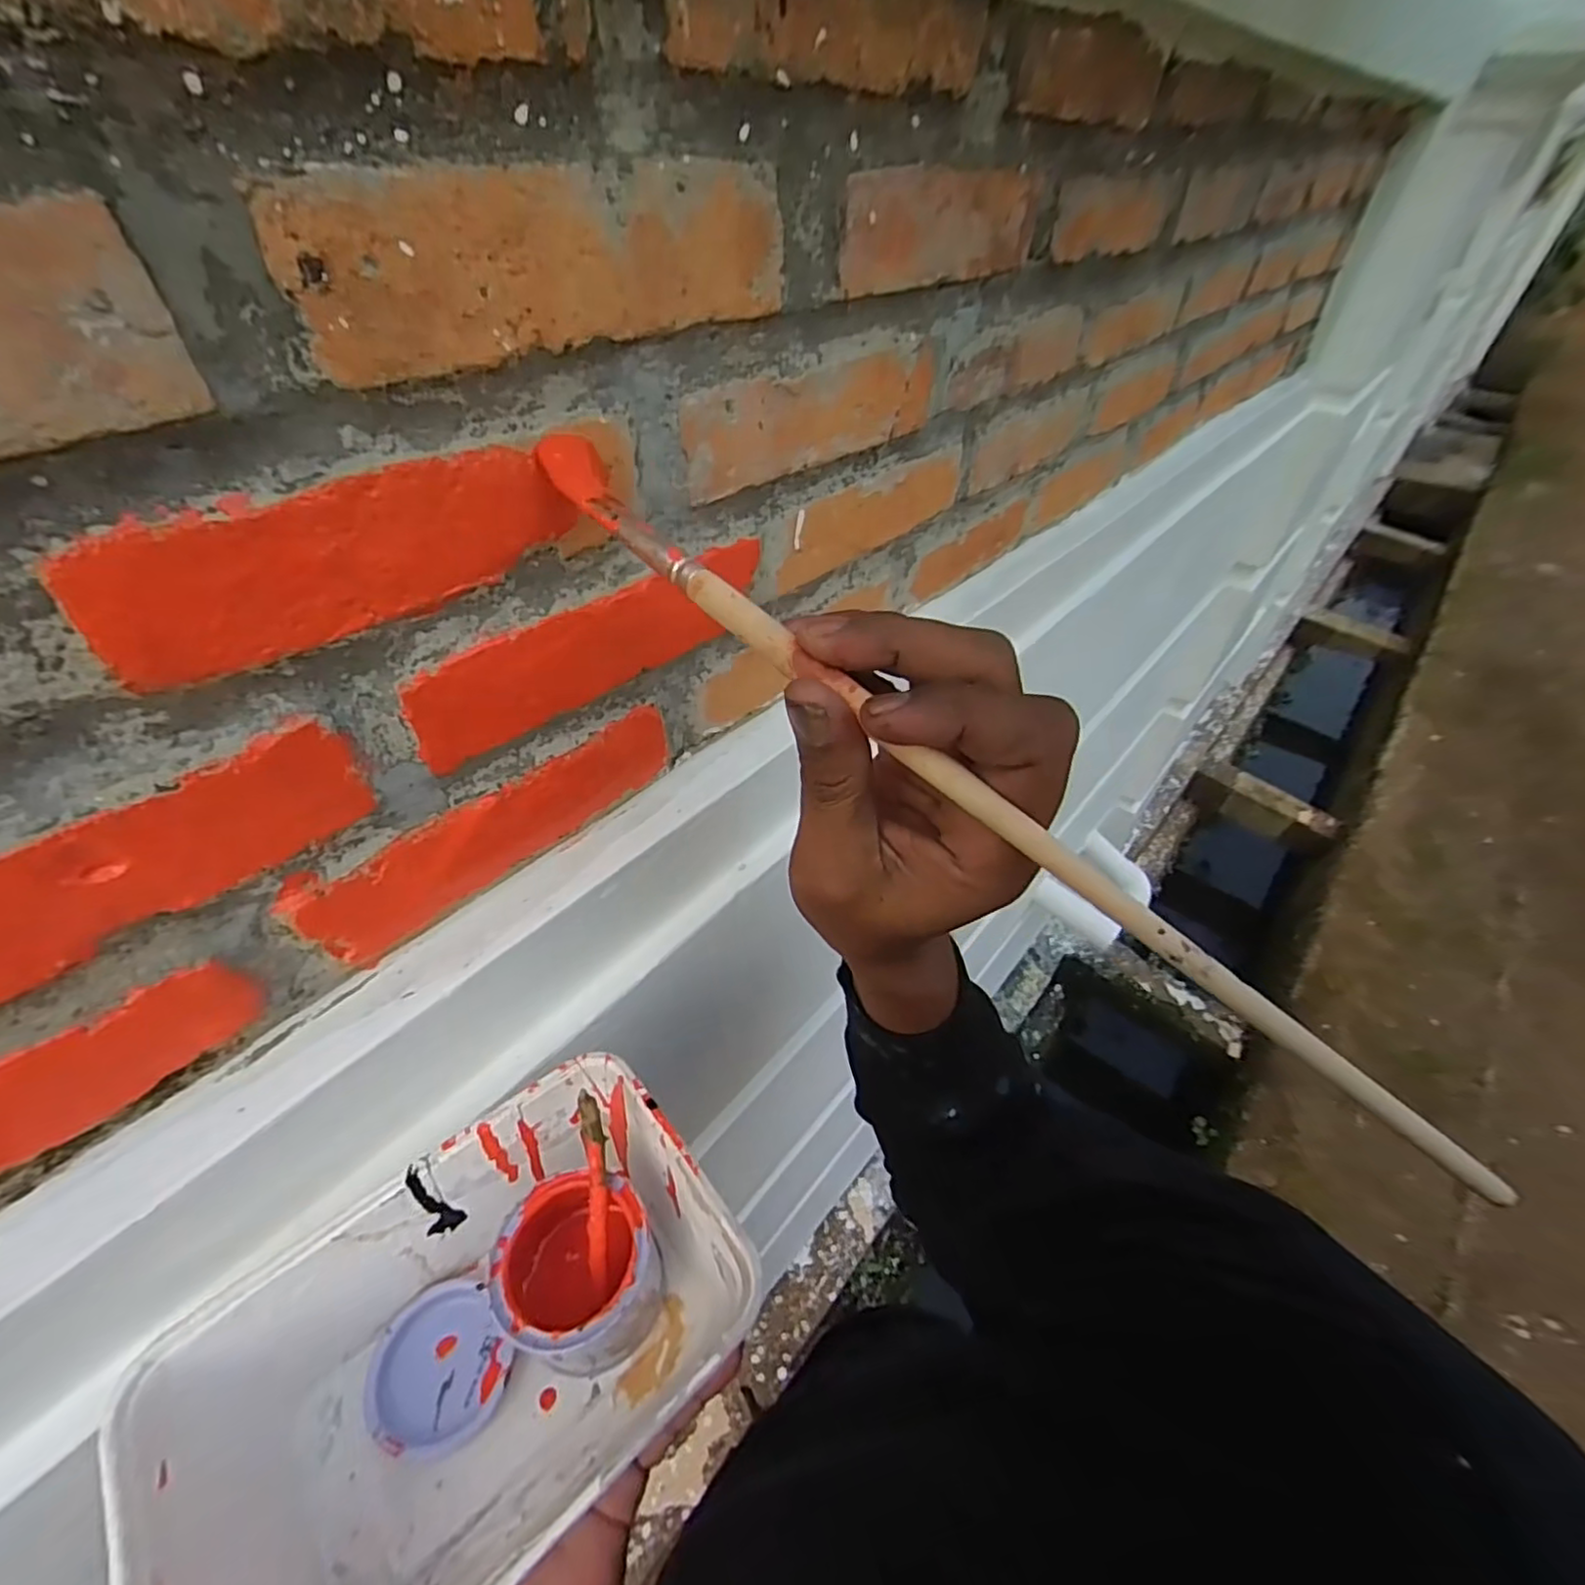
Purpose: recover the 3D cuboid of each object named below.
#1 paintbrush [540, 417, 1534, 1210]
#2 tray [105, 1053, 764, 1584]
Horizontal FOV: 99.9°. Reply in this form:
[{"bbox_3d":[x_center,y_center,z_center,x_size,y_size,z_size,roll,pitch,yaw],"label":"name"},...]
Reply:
[{"bbox_3d":[0.041,-0.012,0.189,0.315,0.011,0.025,40,52,12],"label":"paintbrush"},{"bbox_3d":[-0.109,0.202,0.240,0.171,0.076,0.120,-30,52,-31],"label":"tray"}]

